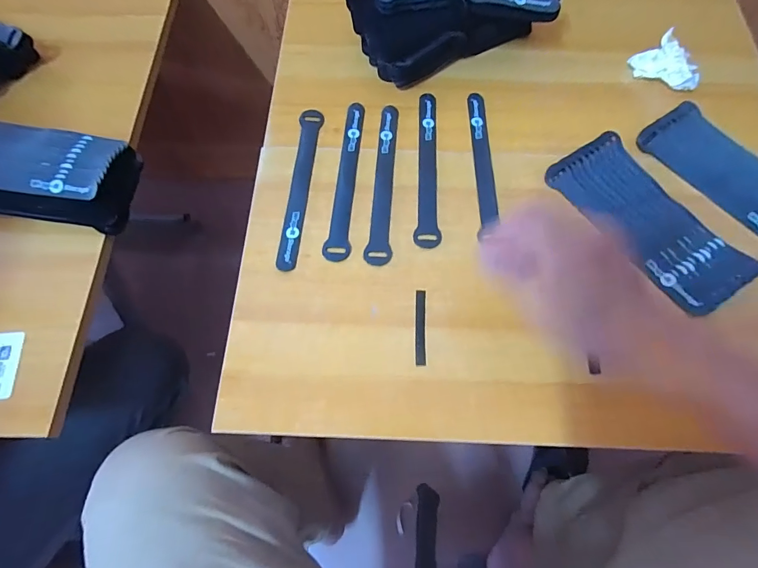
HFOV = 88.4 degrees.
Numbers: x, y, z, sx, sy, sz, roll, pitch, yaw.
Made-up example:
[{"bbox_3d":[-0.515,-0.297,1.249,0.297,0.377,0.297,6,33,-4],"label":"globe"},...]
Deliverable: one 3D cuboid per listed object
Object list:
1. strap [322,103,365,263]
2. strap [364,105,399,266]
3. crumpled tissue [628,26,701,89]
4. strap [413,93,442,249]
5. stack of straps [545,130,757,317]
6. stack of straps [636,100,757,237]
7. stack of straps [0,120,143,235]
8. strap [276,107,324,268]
[{"bbox_3d":[-0.033,-0.115,0.420,0.025,0.004,0.195,6,70,2],"label":"strap"},{"bbox_3d":[0.005,-0.111,0.416,0.024,0.004,0.195,4,70,1],"label":"strap"},{"bbox_3d":[0.339,-0.258,0.456,0.076,0.035,0.043,35,74,12],"label":"crumpled tissue"},{"bbox_3d":[0.053,-0.128,0.424,0.024,0.004,0.194,3,70,1],"label":"strap"},{"bbox_3d":[0.270,-0.066,0.392,0.090,0.016,0.200,-30,73,-10],"label":"stack of straps"},{"bbox_3d":[0.384,-0.116,0.411,0.091,0.011,0.199,-36,74,-12],"label":"stack of straps"},{"bbox_3d":[-0.366,-0.117,0.399,0.212,0.052,0.098,7,70,2],"label":"stack of straps"},{"bbox_3d":[-0.084,-0.106,0.416,0.022,0.005,0.195,5,70,2],"label":"strap"}]

